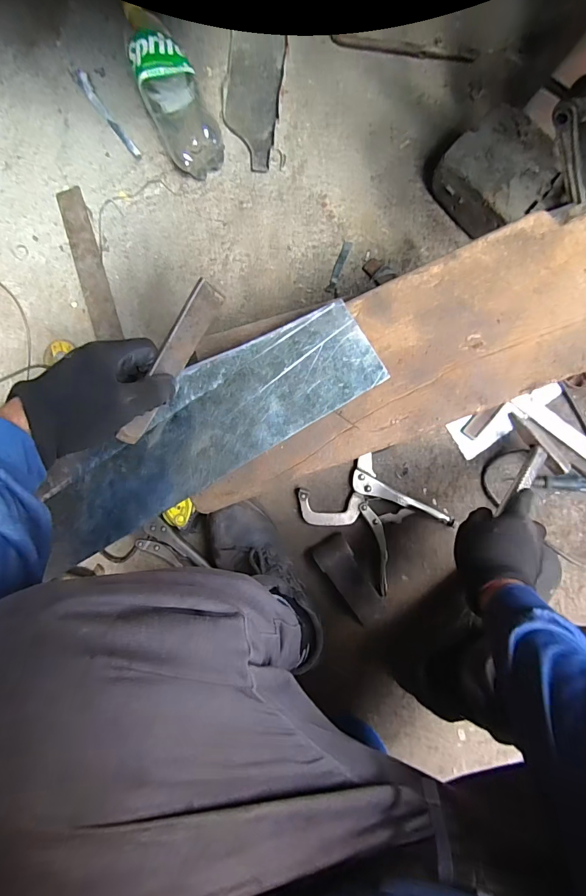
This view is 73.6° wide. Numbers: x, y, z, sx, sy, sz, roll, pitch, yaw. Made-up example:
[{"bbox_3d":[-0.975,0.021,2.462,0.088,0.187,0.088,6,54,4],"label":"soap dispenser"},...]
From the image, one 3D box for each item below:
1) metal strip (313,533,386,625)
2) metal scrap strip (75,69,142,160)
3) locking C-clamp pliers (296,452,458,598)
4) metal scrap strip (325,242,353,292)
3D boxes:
[{"bbox_3d":[0.093,0.212,0.634,0.055,0.031,0.143,-34,84,3],"label":"metal strip"},{"bbox_3d":[-0.354,-0.631,0.743,0.024,0.017,0.220,-34,84,3],"label":"metal scrap strip"},{"bbox_3d":[0.125,0.109,0.644,0.207,0.022,0.154,40,92,6],"label":"locking C-clamp pliers"},{"bbox_3d":[0.081,-0.319,0.688,0.016,0.004,0.092,21,90,11],"label":"metal scrap strip"}]

